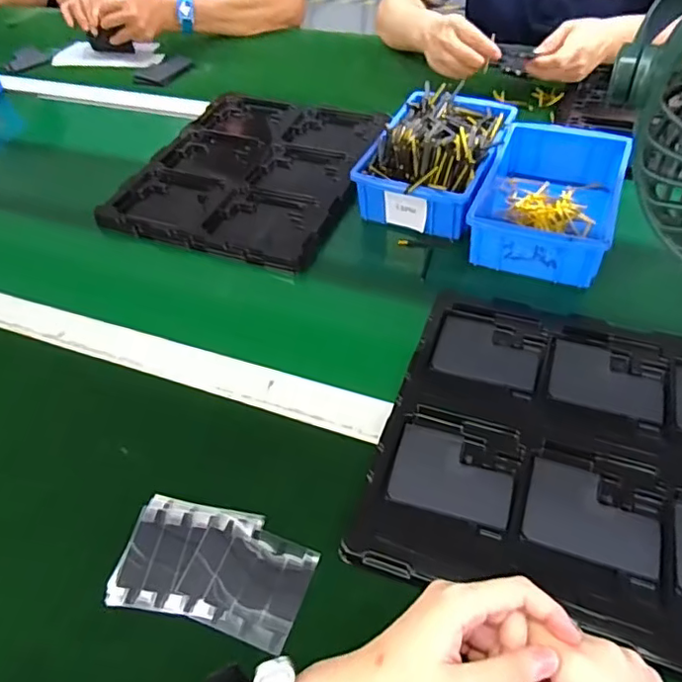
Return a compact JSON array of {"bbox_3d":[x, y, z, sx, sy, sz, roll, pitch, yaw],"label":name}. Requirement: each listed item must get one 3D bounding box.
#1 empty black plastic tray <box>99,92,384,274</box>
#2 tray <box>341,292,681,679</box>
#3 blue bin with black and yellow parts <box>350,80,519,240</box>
[{"bbox_3d":[-0.104,-0.227,0.744,0.300,0.023,0.323,15,53,17],"label":"empty black plastic tray"},{"bbox_3d":[0.199,0.089,0.445,0.321,0.016,0.276,14,52,16],"label":"tray"},{"bbox_3d":[0.120,-0.223,0.672,0.147,0.091,0.207,19,53,20],"label":"blue bin with black and yellow parts"}]

